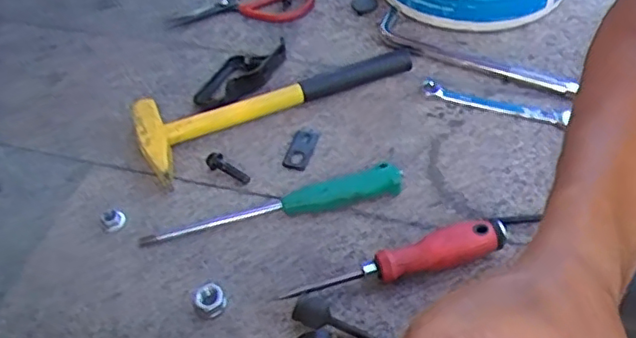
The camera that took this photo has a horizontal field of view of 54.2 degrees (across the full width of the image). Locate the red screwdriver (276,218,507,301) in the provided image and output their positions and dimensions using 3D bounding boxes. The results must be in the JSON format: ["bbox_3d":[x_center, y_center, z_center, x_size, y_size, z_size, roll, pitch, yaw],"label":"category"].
[{"bbox_3d":[0.069,0.079,0.530,0.190,0.030,0.036,-18,50,-11],"label":"red screwdriver"}]

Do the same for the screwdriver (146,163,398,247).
[{"bbox_3d":[-0.041,0.037,0.582,0.246,0.022,0.029,-15,50,-8],"label":"screwdriver"}]

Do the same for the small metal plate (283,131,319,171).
[{"bbox_3d":[-0.018,-0.020,0.640,0.025,0.004,0.050,14,52,16],"label":"small metal plate"}]

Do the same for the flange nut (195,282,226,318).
[{"bbox_3d":[-0.091,0.110,0.526,0.024,0.012,0.026,-2,49,3],"label":"flange nut"}]

